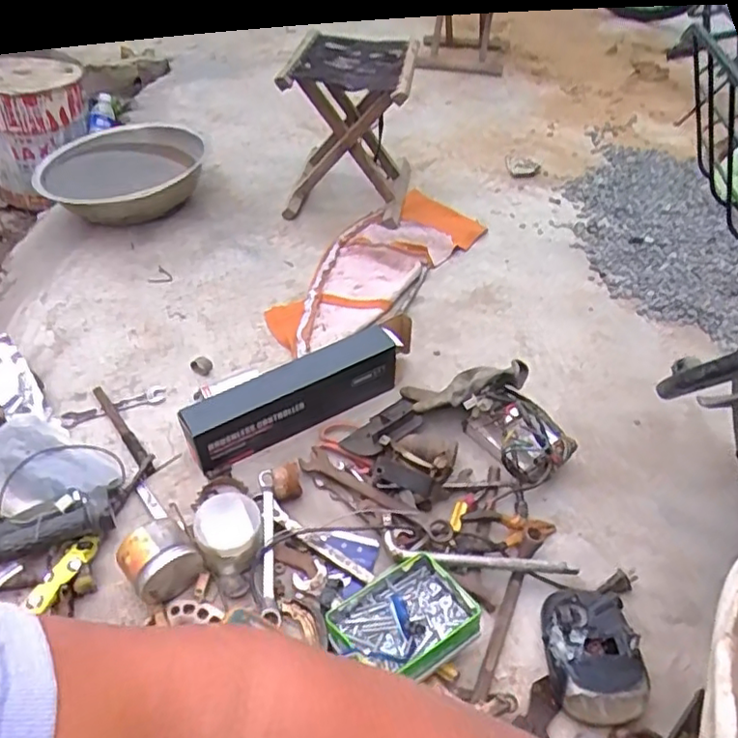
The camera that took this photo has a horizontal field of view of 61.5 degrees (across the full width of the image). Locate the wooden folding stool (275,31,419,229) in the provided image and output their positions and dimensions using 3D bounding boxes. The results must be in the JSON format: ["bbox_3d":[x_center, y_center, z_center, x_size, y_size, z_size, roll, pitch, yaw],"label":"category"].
[{"bbox_3d":[-0.037,-0.497,1.319,0.257,0.325,0.291,8,45,2],"label":"wooden folding stool"}]

